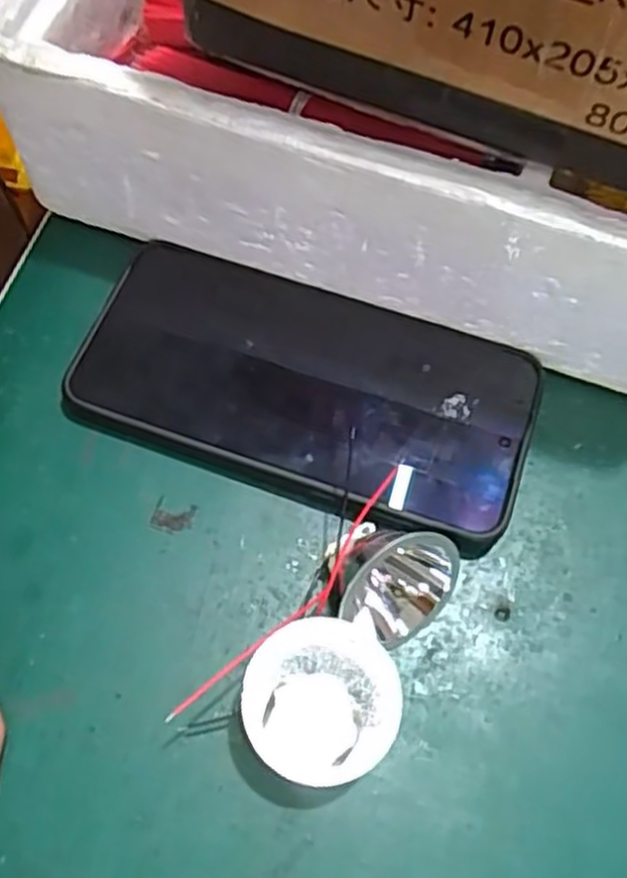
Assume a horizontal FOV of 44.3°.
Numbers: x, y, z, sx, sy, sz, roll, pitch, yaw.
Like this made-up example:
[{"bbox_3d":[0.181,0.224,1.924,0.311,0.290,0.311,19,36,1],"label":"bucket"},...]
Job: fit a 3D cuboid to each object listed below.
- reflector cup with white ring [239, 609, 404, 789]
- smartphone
[{"bbox_3d":[0.002,0.081,0.234,0.045,0.029,0.044,1,65,-2],"label":"reflector cup with white ring"},{"bbox_3d":[-0.003,-0.019,0.288,0.162,0.013,0.083,18,65,6],"label":"smartphone"}]

